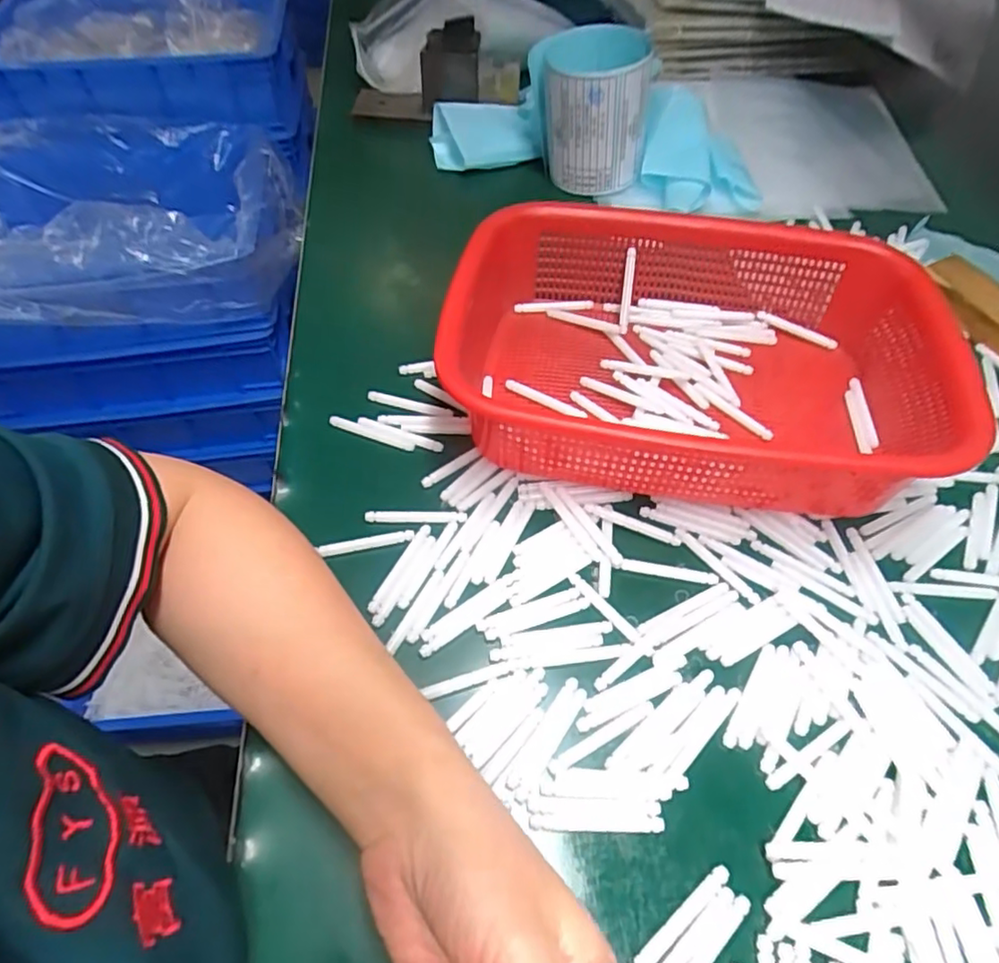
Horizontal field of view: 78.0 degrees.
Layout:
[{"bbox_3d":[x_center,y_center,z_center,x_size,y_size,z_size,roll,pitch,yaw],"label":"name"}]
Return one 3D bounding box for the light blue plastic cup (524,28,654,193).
[{"bbox_3d":[0.077,-0.328,0.546,0.095,0.107,0.089,0,55,0],"label":"light blue plastic cup"}]

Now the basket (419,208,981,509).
[{"bbox_3d":[0.114,-0.077,0.387,0.279,0.080,0.200,9,56,6],"label":"basket"}]

